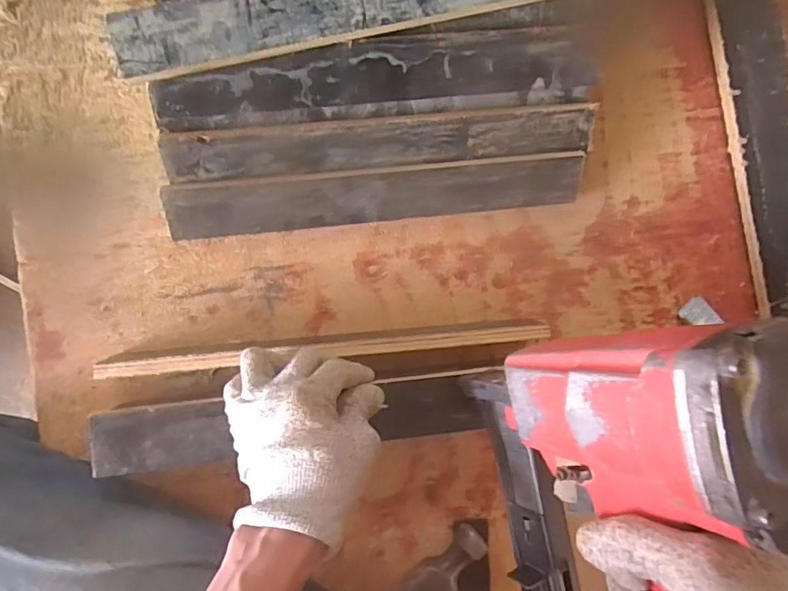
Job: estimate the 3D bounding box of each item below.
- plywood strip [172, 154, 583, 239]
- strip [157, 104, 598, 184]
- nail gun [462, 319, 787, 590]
[{"bbox_3d":[-0.012,-0.089,0.463,0.356,0.016,0.047,-6,112,-6],"label":"plywood strip"},{"bbox_3d":[-0.008,-0.127,0.446,0.360,0.014,0.045,-6,126,-6],"label":"strip"},{"bbox_3d":[0.146,0.164,0.294,0.100,0.208,0.296,-13,88,-6],"label":"nail gun"}]

